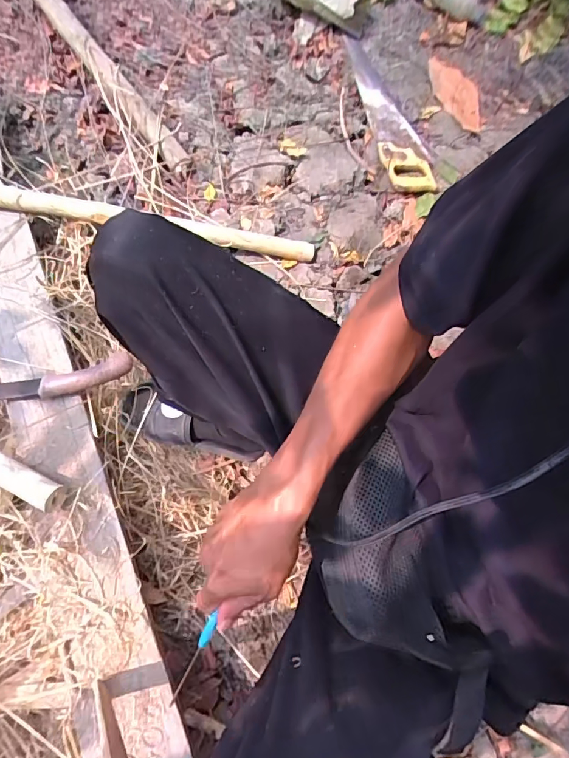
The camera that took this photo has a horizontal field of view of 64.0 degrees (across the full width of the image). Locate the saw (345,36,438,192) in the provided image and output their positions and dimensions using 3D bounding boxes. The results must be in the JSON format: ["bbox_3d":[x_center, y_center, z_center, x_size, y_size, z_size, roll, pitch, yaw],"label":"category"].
[{"bbox_3d":[0.244,-0.628,1.053,0.113,0.024,0.440,-9,73,-3],"label":"saw"}]

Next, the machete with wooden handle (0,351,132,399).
[{"bbox_3d":[-0.430,0.021,0.657,0.406,0.040,0.051,-12,73,-4],"label":"machete with wooden handle"}]

